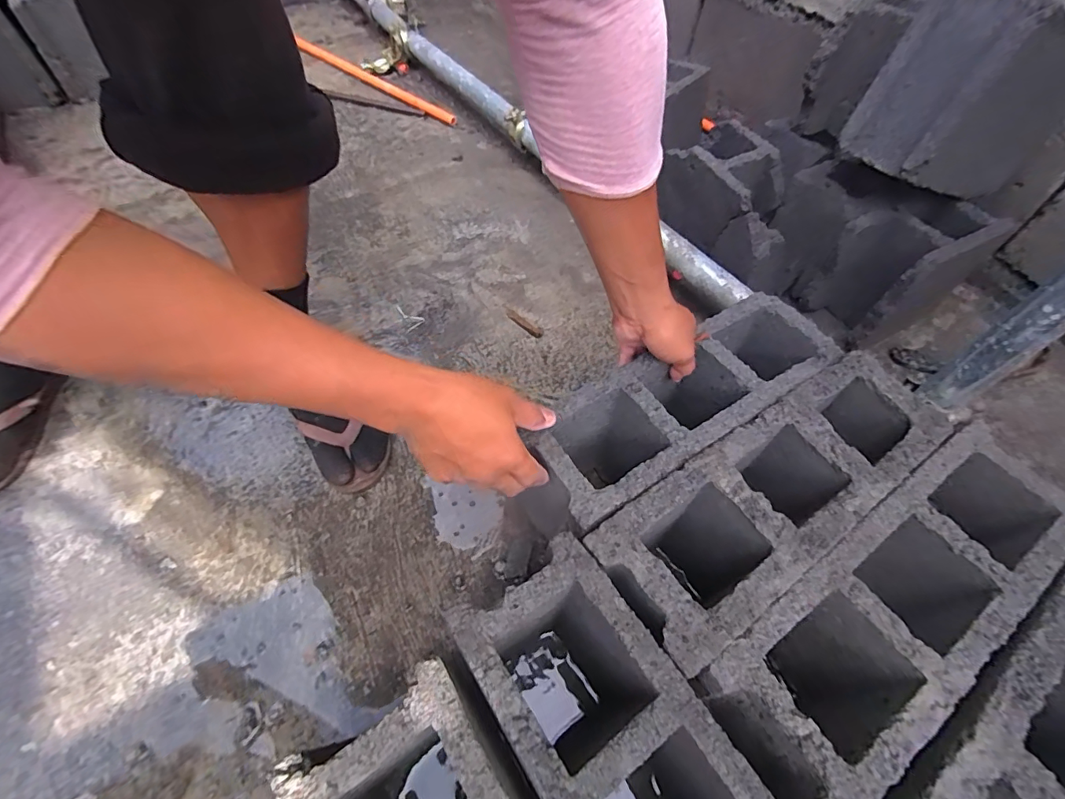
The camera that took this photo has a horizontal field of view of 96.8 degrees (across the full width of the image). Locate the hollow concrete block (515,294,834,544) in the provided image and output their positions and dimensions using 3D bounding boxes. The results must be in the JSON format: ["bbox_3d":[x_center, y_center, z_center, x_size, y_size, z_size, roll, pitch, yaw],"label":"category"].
[{"bbox_3d":[0.159,0.031,0.554,0.366,0.162,0.122,-31,63,-20],"label":"hollow concrete block"}]

